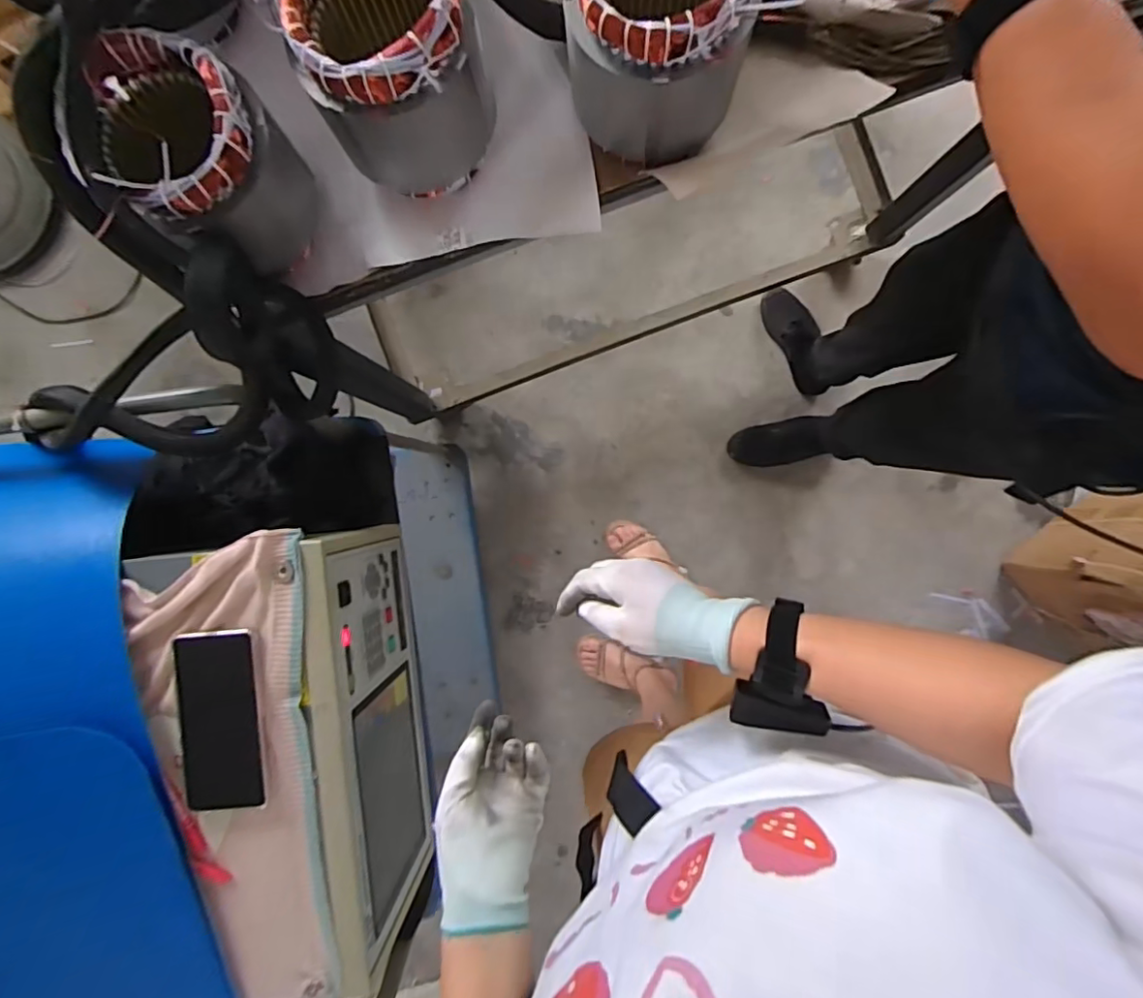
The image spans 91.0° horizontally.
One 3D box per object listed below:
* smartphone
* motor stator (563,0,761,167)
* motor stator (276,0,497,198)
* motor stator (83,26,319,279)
[{"bbox_3d":[-0.315,0.201,0.505,0.072,0.010,0.164,-8,91,2],"label":"smartphone"},{"bbox_3d":[0.077,-0.399,0.484,0.141,0.141,0.135,0,91,1],"label":"motor stator"},{"bbox_3d":[-0.153,-0.380,0.497,0.143,0.149,0.140,-14,91,2],"label":"motor stator"},{"bbox_3d":[-0.313,-0.288,0.489,0.124,0.158,0.144,31,92,1],"label":"motor stator"}]

